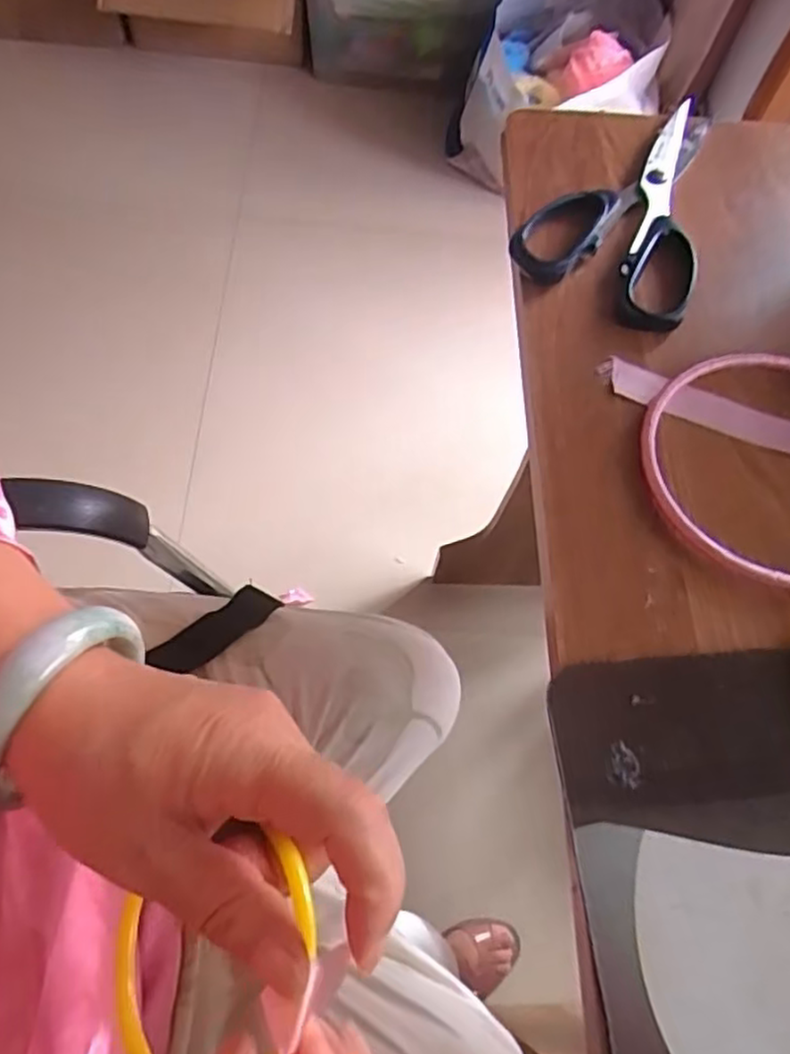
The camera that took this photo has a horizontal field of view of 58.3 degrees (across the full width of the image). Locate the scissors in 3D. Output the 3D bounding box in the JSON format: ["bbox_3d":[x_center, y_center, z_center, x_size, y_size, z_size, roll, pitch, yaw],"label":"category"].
[{"bbox_3d":[0.148,-0.185,0.408,0.096,0.013,0.174,33,68,12],"label":"scissors"}]

